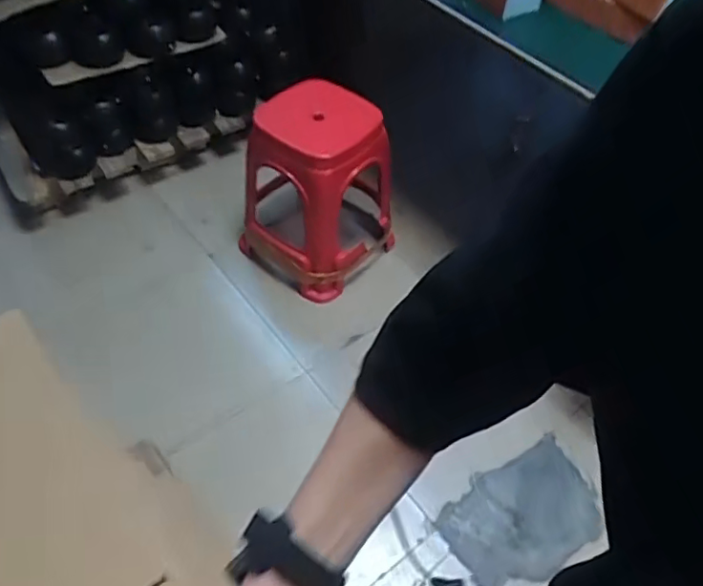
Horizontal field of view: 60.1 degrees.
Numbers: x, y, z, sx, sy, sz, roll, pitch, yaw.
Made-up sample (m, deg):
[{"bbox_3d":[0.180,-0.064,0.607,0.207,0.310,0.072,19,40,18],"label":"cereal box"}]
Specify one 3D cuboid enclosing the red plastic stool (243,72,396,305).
[{"bbox_3d":[-0.105,-0.295,1.699,0.335,0.522,0.347,-36,62,-28],"label":"red plastic stool"}]

